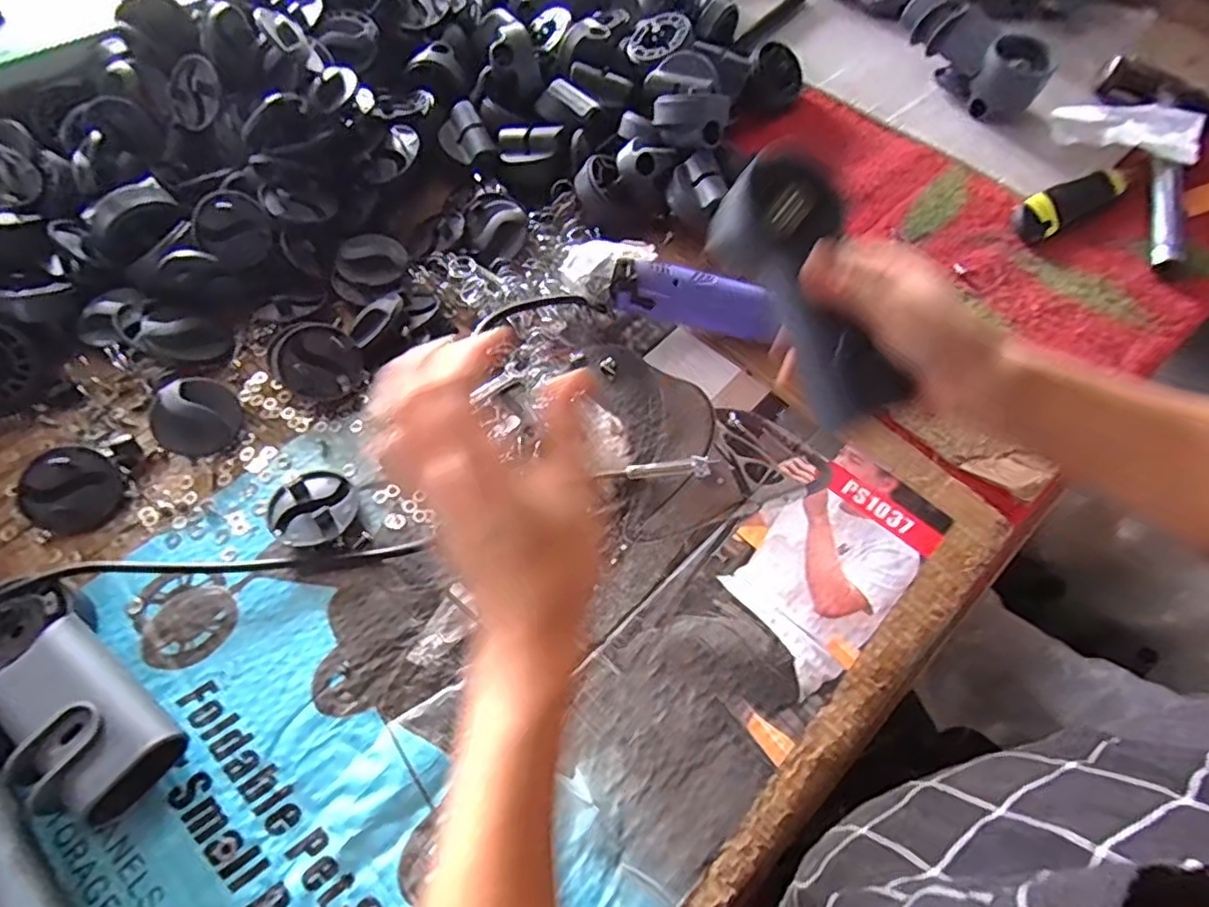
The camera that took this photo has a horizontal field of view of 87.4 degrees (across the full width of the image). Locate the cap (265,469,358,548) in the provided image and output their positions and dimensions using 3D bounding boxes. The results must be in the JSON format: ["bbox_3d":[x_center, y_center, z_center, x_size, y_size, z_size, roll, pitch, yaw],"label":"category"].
[{"bbox_3d":[-0.193,0.037,0.420,0.055,0.018,0.054,1,60,-2],"label":"cap"}]

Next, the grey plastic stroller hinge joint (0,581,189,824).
[{"bbox_3d":[-0.306,0.130,0.350,0.156,0.039,0.066,36,65,17],"label":"grey plastic stroller hinge joint"}]

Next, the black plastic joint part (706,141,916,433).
[{"bbox_3d":[0.123,-0.096,0.370,0.055,0.054,0.157,-29,94,-18],"label":"black plastic joint part"}]

